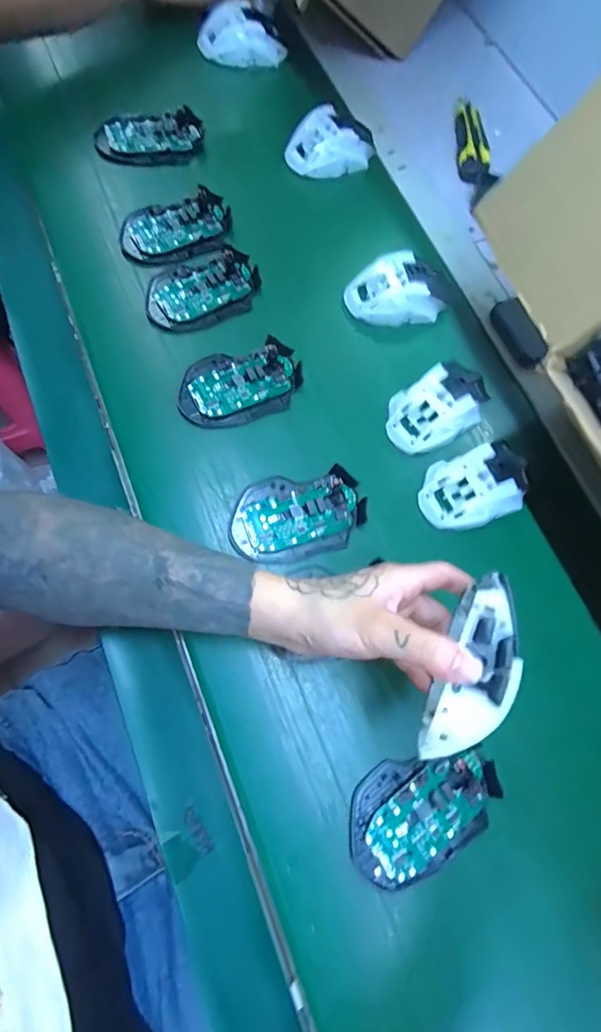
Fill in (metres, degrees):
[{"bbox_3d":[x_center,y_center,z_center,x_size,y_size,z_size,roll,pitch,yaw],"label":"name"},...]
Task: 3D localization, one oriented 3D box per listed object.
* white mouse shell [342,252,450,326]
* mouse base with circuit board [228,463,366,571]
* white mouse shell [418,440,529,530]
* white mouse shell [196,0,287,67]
[{"bbox_3d":[0.103,-0.233,0.465,0.110,0.049,0.061,-9,75,-10],"label":"white mouse shell"},{"bbox_3d":[-0.002,-0.001,0.382,0.115,0.019,0.076,-17,77,-12],"label":"mouse base with circuit board"},{"bbox_3d":[0.158,-0.026,0.393,0.100,0.024,0.061,-19,76,-6],"label":"white mouse shell"},{"bbox_3d":[-0.072,-0.613,0.568,0.107,0.049,0.048,-21,75,-24],"label":"white mouse shell"}]

